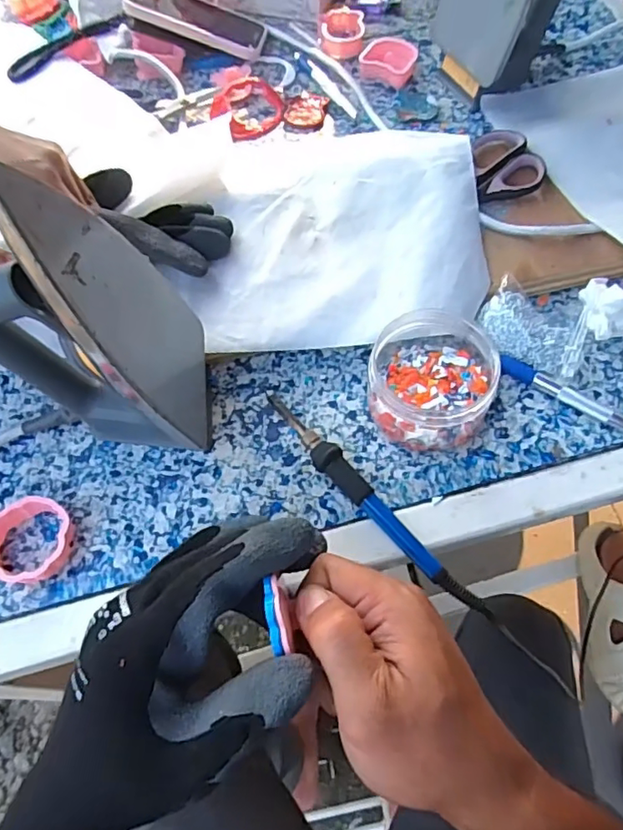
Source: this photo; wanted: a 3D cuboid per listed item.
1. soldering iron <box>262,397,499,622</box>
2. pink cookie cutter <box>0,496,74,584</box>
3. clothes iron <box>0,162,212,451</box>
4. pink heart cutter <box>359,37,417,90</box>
[{"bbox_3d":[0.038,0.059,0.393,0.019,0.020,0.209,-39,68,-16],"label":"soldering iron"},{"bbox_3d":[-0.191,0.084,0.382,0.055,0.023,0.055,-1,63,2],"label":"pink cookie cutter"},{"bbox_3d":[-0.139,-0.049,0.345,0.117,0.219,0.098,-7,63,-1],"label":"clothes iron"},{"bbox_3d":[0.085,-0.385,0.617,0.059,0.023,0.048,19,65,12],"label":"pink heart cutter"}]

